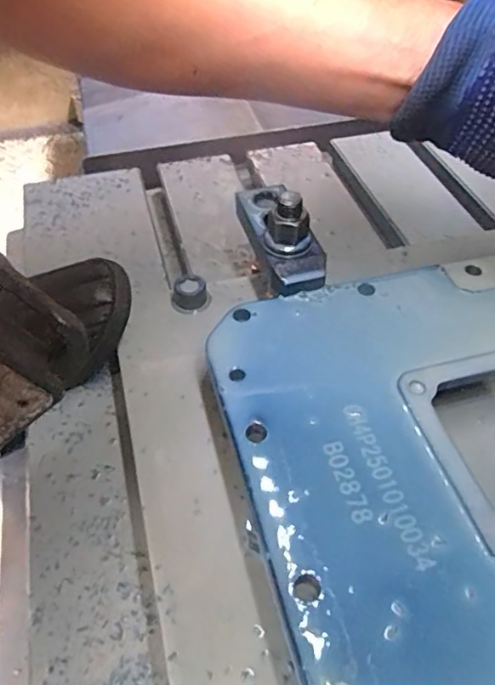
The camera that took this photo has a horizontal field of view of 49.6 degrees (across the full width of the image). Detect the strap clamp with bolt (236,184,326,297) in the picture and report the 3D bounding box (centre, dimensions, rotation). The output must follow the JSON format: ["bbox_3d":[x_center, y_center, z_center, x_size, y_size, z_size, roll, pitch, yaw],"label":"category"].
[{"bbox_3d":[0.020,-0.082,0.362,0.043,0.052,0.099,-13,50,-11],"label":"strap clamp with bolt"}]

